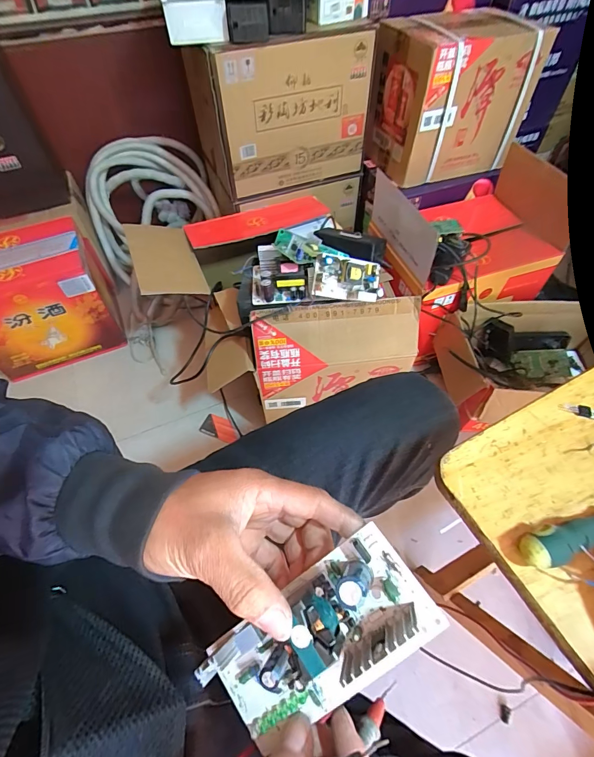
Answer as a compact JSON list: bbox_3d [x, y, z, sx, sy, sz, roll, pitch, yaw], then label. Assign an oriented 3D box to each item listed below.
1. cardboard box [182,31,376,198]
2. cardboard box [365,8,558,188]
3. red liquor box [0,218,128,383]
[{"bbox_3d":[-0.044,-0.703,0.962,0.397,0.302,0.258,-15,56,-9],"label":"cardboard box"},{"bbox_3d":[0.374,-0.694,0.933,0.326,0.285,0.230,-17,57,-10],"label":"cardboard box"},{"bbox_3d":[-0.697,-0.220,1.021,0.321,0.274,0.243,-21,57,-13],"label":"red liquor box"}]

